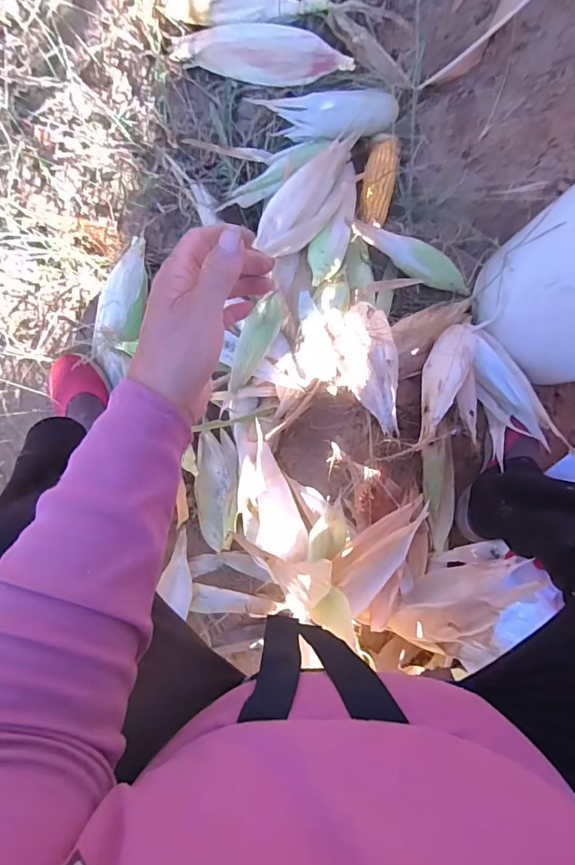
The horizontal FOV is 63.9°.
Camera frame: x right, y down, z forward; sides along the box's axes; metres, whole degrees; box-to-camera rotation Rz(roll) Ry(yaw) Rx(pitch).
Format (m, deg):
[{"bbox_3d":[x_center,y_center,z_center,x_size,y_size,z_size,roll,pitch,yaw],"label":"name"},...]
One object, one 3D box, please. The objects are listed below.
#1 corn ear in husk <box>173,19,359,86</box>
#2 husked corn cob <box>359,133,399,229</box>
[{"bbox_3d":[-0.041,-0.589,0.715,0.282,0.063,0.071,12,89,-2],"label":"corn ear in husk"},{"bbox_3d":[0.155,-0.427,0.780,0.053,0.044,0.172,10,89,-2],"label":"husked corn cob"}]

